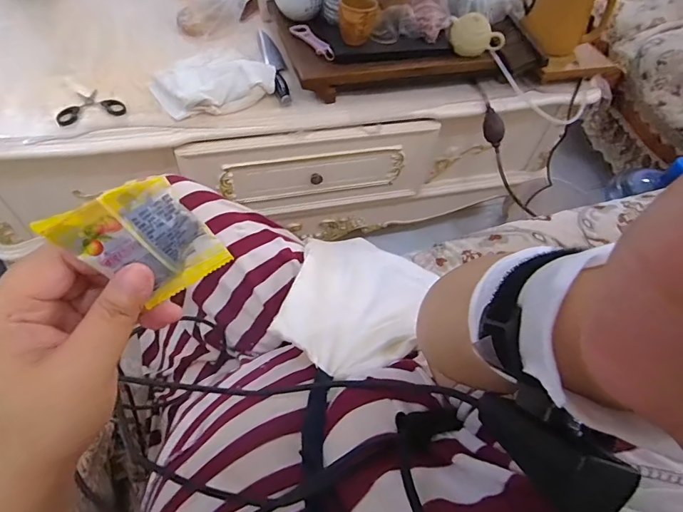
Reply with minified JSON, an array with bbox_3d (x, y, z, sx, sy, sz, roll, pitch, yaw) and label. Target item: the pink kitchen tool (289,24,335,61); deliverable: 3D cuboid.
[{"bbox_3d":[-0.063,-0.464,0.929,0.040,0.017,0.145,-24,59,-21],"label":"pink kitchen tool"}]

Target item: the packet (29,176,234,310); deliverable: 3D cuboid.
[{"bbox_3d":[-0.097,-0.006,0.216,0.053,0.074,0.008,-36,47,-3],"label":"packet"}]

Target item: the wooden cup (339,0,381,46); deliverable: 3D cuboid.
[{"bbox_3d":[0.034,-0.472,0.881,0.081,0.093,0.067,6,53,-1],"label":"wooden cup"}]

